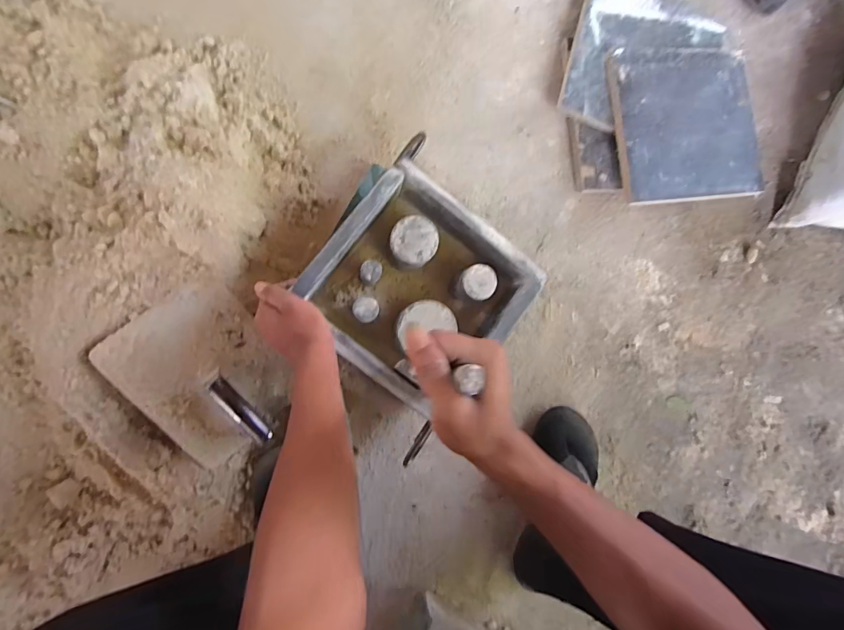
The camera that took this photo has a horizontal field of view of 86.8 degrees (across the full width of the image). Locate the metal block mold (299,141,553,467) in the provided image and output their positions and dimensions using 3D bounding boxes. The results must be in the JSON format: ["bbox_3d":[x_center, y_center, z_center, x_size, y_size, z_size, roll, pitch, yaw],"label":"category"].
[{"bbox_3d":[-0.010,-0.032,0.586,0.236,0.084,0.231,39,83,-6],"label":"metal block mold"}]

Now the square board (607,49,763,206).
[{"bbox_3d":[0.423,-0.301,0.708,0.244,0.019,0.235,-10,90,-9],"label":"square board"}]

